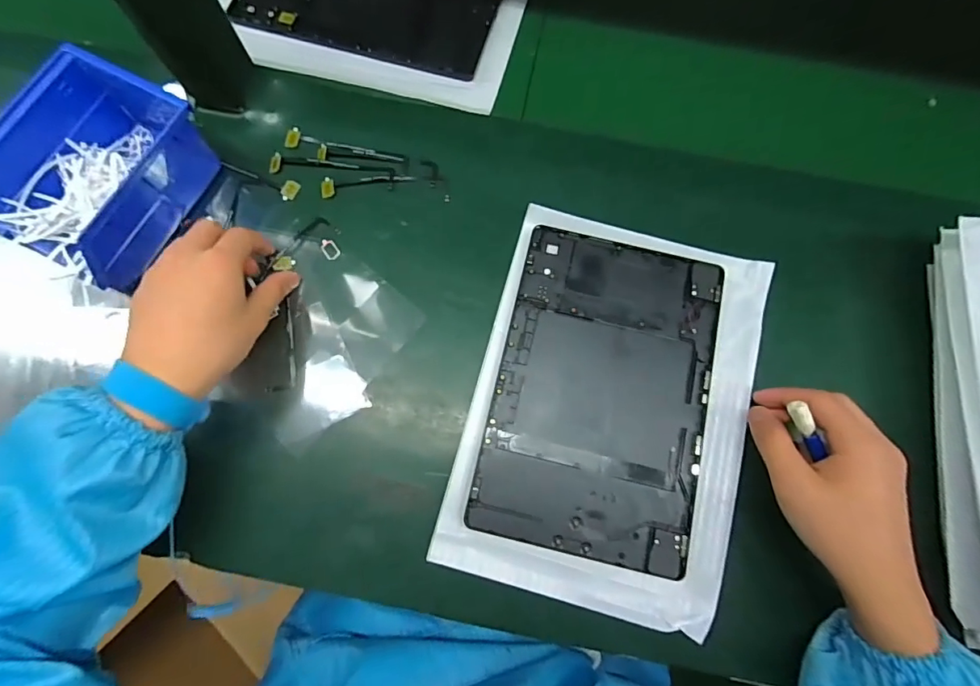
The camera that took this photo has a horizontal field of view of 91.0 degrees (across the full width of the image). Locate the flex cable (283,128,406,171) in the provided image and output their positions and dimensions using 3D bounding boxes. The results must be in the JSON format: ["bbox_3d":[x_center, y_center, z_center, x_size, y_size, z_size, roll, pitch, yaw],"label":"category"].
[{"bbox_3d":[-0.120,-0.162,0.404,0.106,0.004,0.017,14,75,2],"label":"flex cable"}]

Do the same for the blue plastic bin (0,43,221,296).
[{"bbox_3d":[-0.285,-0.124,0.358,0.108,0.073,0.143,22,77,6],"label":"blue plastic bin"}]

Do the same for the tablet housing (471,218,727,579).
[{"bbox_3d":[0.083,0.034,0.361,0.154,0.014,0.234,14,75,2],"label":"tablet housing"}]

